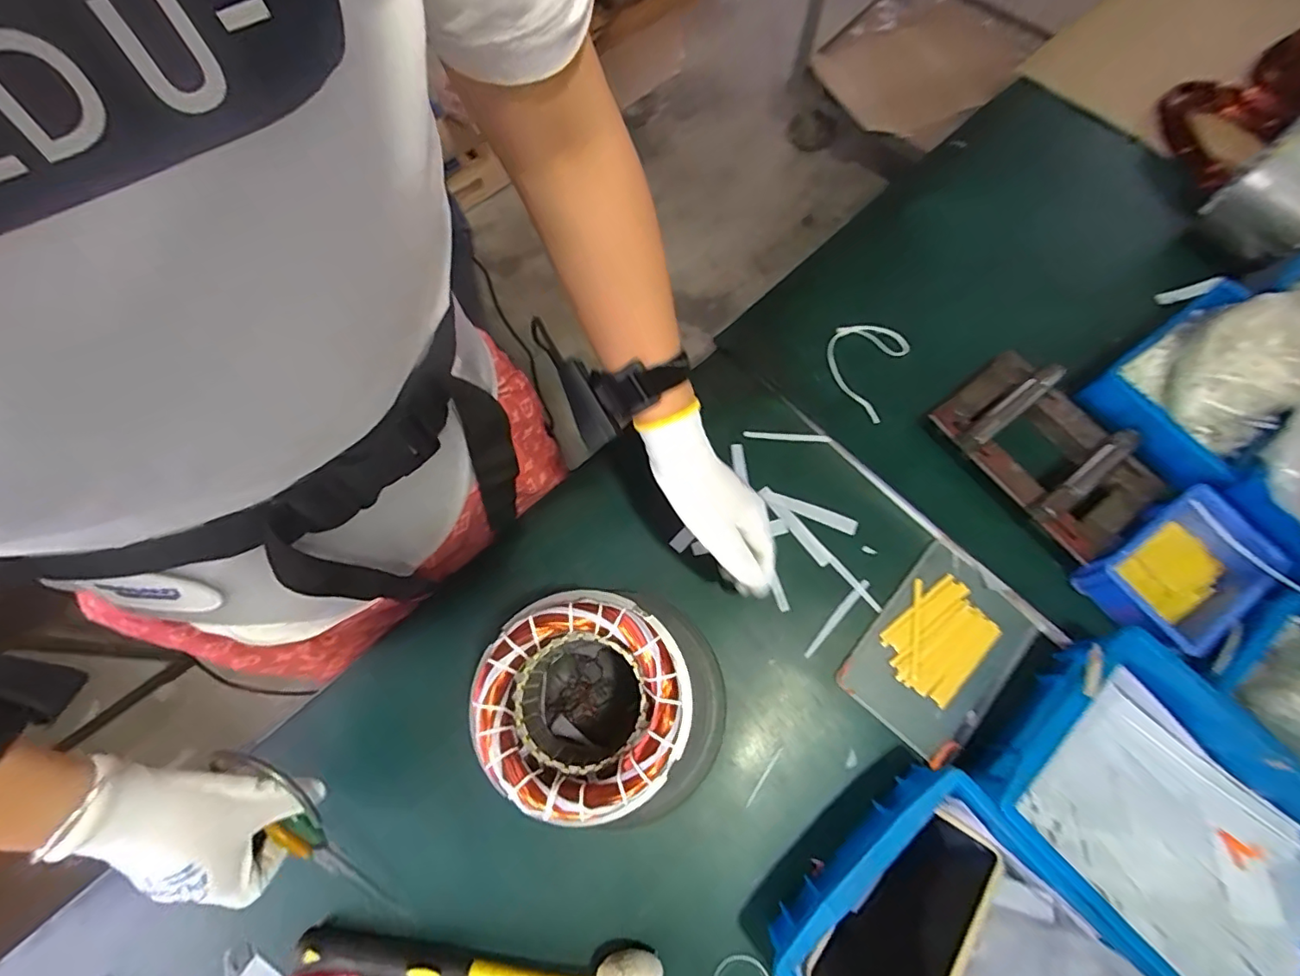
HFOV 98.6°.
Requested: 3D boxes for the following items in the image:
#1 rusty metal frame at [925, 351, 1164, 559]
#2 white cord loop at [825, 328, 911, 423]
[{"bbox_3d":[0.394,-0.038,0.559,0.136,0.047,0.198,-37,74,-12],"label":"rusty metal frame"},{"bbox_3d":[0.232,-0.135,0.617,0.080,0.008,0.113,26,73,9],"label":"white cord loop"}]

